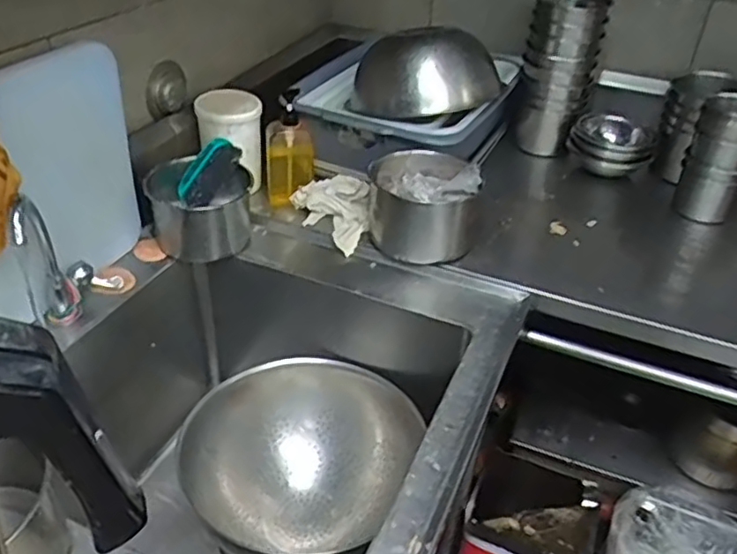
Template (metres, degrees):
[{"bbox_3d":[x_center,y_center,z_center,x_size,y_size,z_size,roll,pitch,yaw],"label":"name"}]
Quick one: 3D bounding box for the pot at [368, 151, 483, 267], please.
[{"bbox_3d":[0.090,-0.116,1.153,0.178,0.151,0.158,7,36,4],"label":"pot"}]

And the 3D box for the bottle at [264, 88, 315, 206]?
[{"bbox_3d":[-0.147,-0.227,1.238,0.083,0.208,0.072,-4,37,-11],"label":"bottle"}]

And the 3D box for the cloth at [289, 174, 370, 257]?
[{"bbox_3d":[-0.068,-0.114,1.200,0.135,0.079,0.158,1,36,-4],"label":"cloth"}]

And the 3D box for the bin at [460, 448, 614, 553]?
[{"bbox_3d":[0.330,0.600,1.426,0.243,0.356,0.259,22,40,23],"label":"bin"}]

